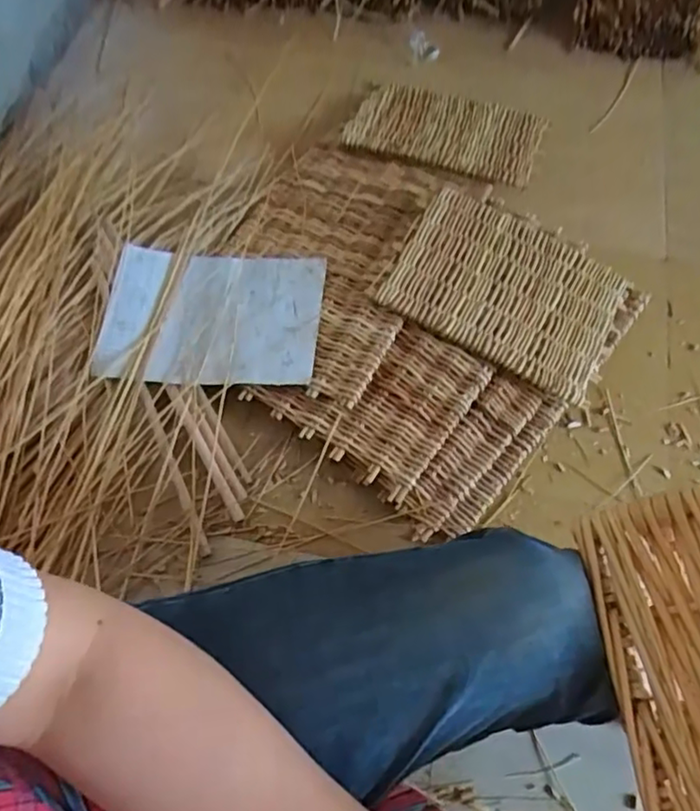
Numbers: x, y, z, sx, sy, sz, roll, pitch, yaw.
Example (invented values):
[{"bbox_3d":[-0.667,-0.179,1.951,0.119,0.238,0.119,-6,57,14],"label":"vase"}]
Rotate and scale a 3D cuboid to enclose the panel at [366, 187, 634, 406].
[{"bbox_3d":[0.232,-0.175,0.908,0.327,0.015,0.245,29,69,4],"label":"panel"}]

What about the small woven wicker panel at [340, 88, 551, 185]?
[{"bbox_3d":[0.168,-0.482,1.086,0.325,0.030,0.227,19,57,13],"label":"small woven wicker panel"}]

